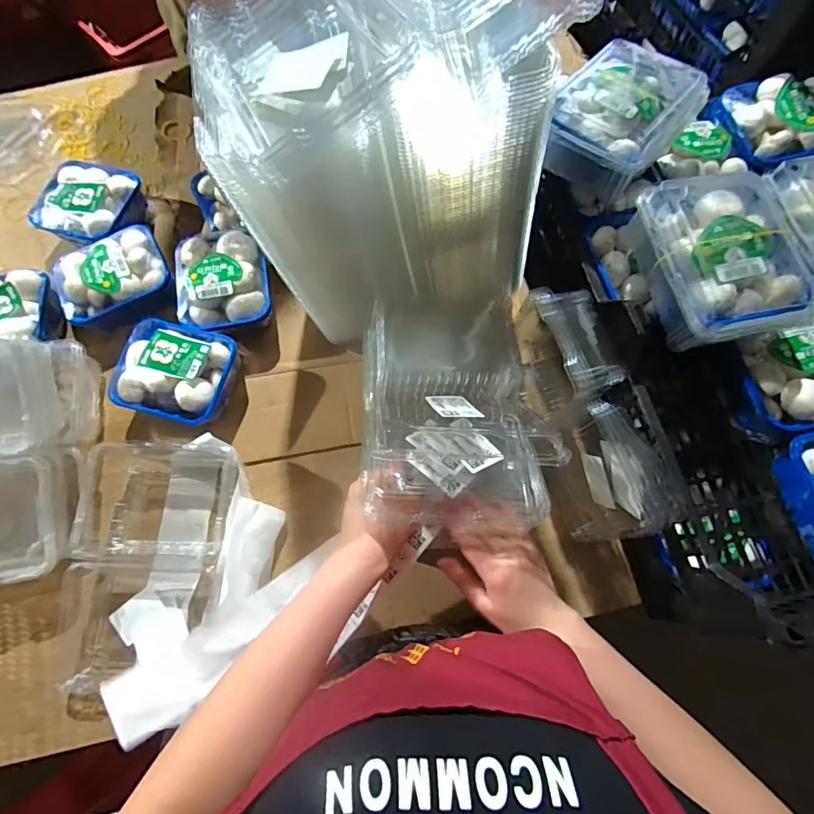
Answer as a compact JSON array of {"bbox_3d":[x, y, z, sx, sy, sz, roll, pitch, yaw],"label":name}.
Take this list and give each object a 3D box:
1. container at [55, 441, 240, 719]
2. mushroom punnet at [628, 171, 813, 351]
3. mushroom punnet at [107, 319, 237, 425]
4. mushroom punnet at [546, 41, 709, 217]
[{"bbox_3d":[-0.306,0.190,0.531,0.205,0.067,0.298,2,71,1],"label":"container"},{"bbox_3d":[0.307,-0.143,0.461,0.144,0.074,0.165,-13,72,-4],"label":"mushroom punnet"},{"bbox_3d":[-0.302,-0.043,0.604,0.143,0.071,0.121,16,72,6],"label":"mushroom punnet"},{"bbox_3d":[0.232,-0.313,0.511,0.130,0.083,0.161,37,75,12],"label":"mushroom punnet"}]

